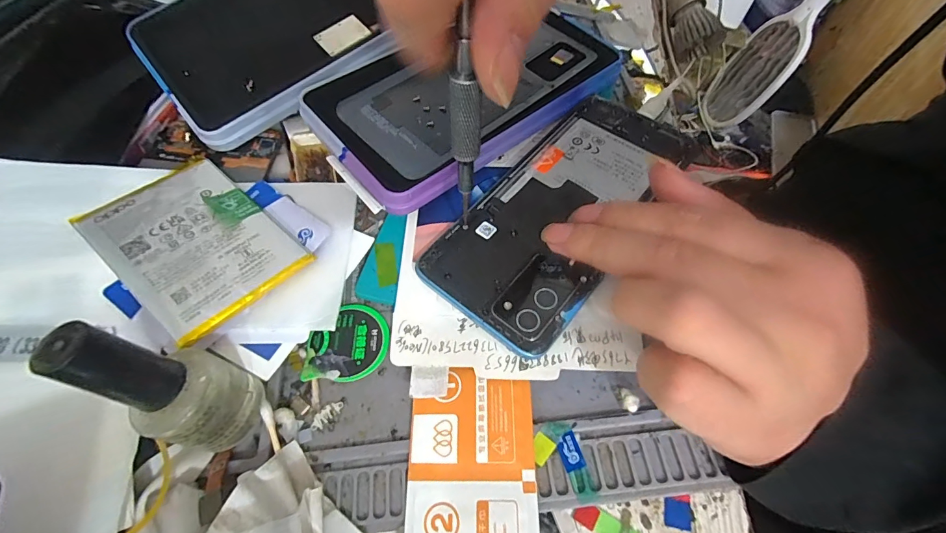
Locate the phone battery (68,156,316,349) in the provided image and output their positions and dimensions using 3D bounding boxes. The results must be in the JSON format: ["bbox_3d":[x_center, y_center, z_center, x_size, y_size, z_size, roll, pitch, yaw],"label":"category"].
[{"bbox_3d":[-0.130,-0.013,0.187,0.088,0.004,0.063,39,60,14],"label":"phone battery"}]

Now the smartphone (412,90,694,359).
[{"bbox_3d":[0.045,-0.033,0.209,0.073,0.004,0.157,32,65,19],"label":"smartphone"}]

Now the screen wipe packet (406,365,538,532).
[{"bbox_3d":[-0.001,0.087,0.154,0.049,0.007,0.090,-2,60,2],"label":"screen wipe packet"}]

